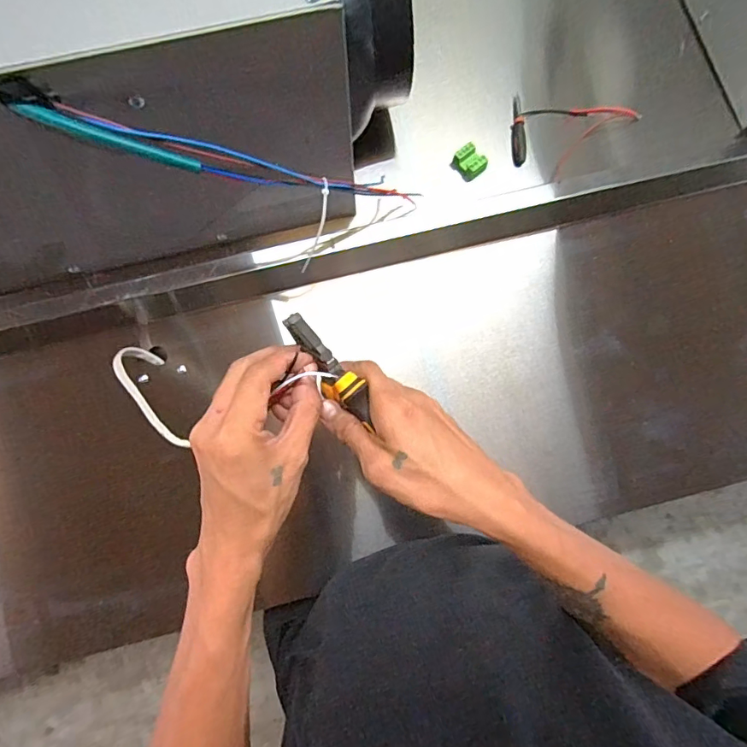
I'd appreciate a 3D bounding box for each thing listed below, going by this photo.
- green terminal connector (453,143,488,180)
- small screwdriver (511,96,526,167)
[{"bbox_3d":[0.095,-0.206,0.471,0.022,0.018,0.030,-40,81,-7],"label":"green terminal connector"},{"bbox_3d":[0.146,-0.247,0.485,0.011,0.014,0.078,3,79,1],"label":"small screwdriver"}]

